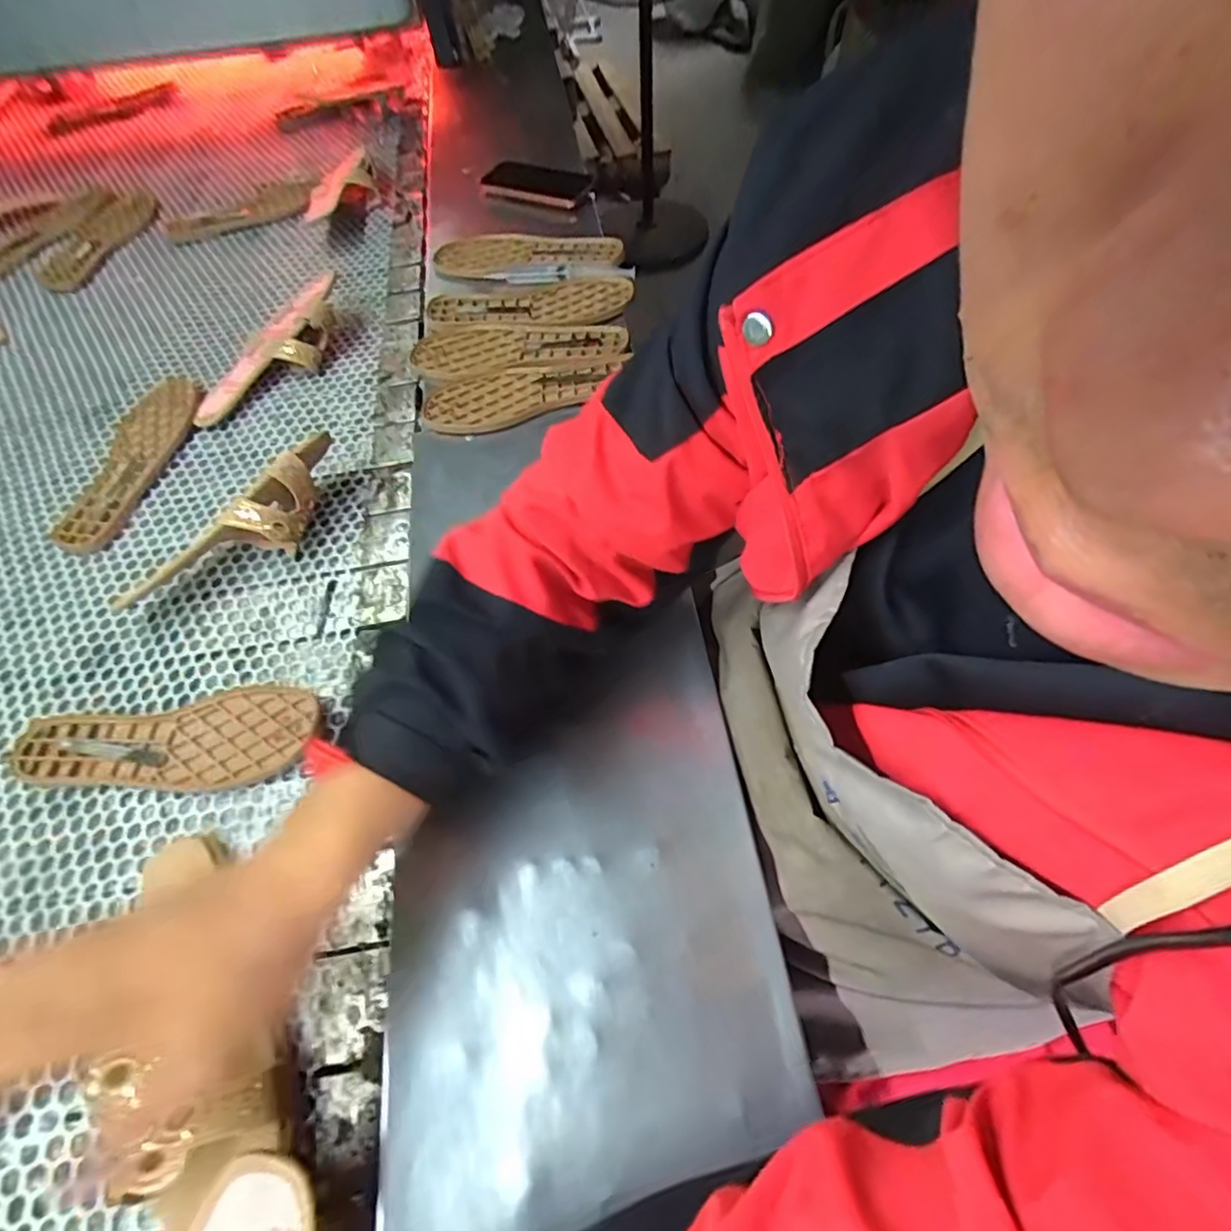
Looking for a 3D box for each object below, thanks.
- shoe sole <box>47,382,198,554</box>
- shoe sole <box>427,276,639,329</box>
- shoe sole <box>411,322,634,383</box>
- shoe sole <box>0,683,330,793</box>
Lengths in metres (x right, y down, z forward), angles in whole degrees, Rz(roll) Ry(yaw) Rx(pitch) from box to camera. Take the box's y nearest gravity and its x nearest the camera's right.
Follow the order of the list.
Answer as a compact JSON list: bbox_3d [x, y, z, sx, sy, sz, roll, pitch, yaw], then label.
[{"bbox_3d":[-0.540,-0.176,0.684,0.096,0.017,0.253,5,59,7],"label":"shoe sole"},{"bbox_3d":[-0.101,-0.368,0.735,0.239,0.013,0.085,-5,58,1],"label":"shoe sole"},{"bbox_3d":[-0.111,-0.308,0.701,0.241,0.013,0.085,-5,58,1],"label":"shoe sole"},{"bbox_3d":[-0.370,0.107,0.505,0.248,0.012,0.084,-9,58,-1],"label":"shoe sole"}]

